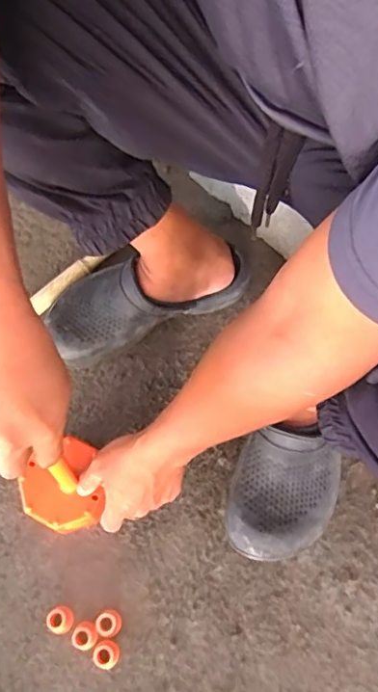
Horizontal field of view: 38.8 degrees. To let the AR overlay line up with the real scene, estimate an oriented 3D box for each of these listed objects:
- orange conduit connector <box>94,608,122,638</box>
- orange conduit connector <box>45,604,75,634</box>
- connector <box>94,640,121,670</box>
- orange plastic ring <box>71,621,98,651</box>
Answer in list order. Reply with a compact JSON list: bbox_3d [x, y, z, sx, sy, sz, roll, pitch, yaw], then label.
[{"bbox_3d":[-0.087,0.304,0.590,0.026,0.020,0.028,0,67,0],"label":"orange conduit connector"},{"bbox_3d":[-0.141,0.301,0.591,0.026,0.020,0.026,0,67,0],"label":"orange conduit connector"},{"bbox_3d":[-0.088,0.330,0.575,0.026,0.021,0.026,0,67,0],"label":"connector"},{"bbox_3d":[-0.113,0.316,0.585,0.026,0.019,0.027,0,67,0],"label":"orange plastic ring"}]

